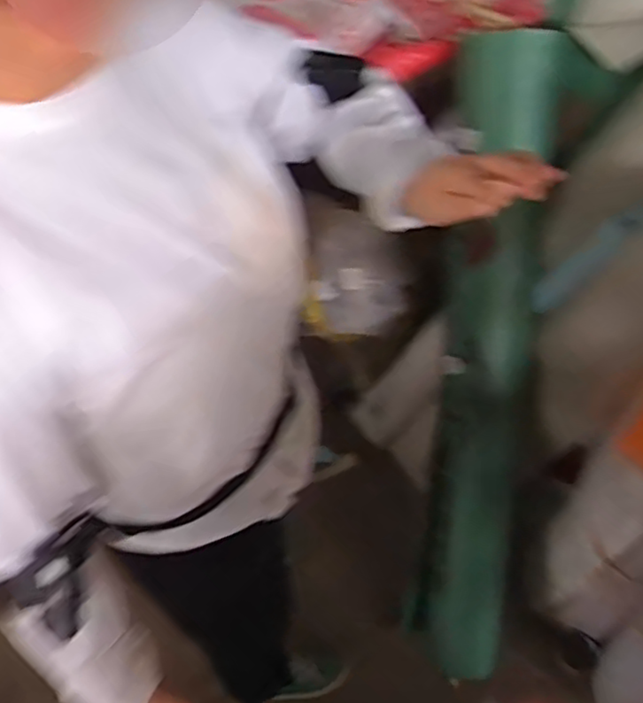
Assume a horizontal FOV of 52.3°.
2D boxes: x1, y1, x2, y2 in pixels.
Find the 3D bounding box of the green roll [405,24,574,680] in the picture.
[{"bbox_3d":[0.288,0.069,1.169,0.174,1.143,0.119,3,20,6],"label":"green roll"}]

